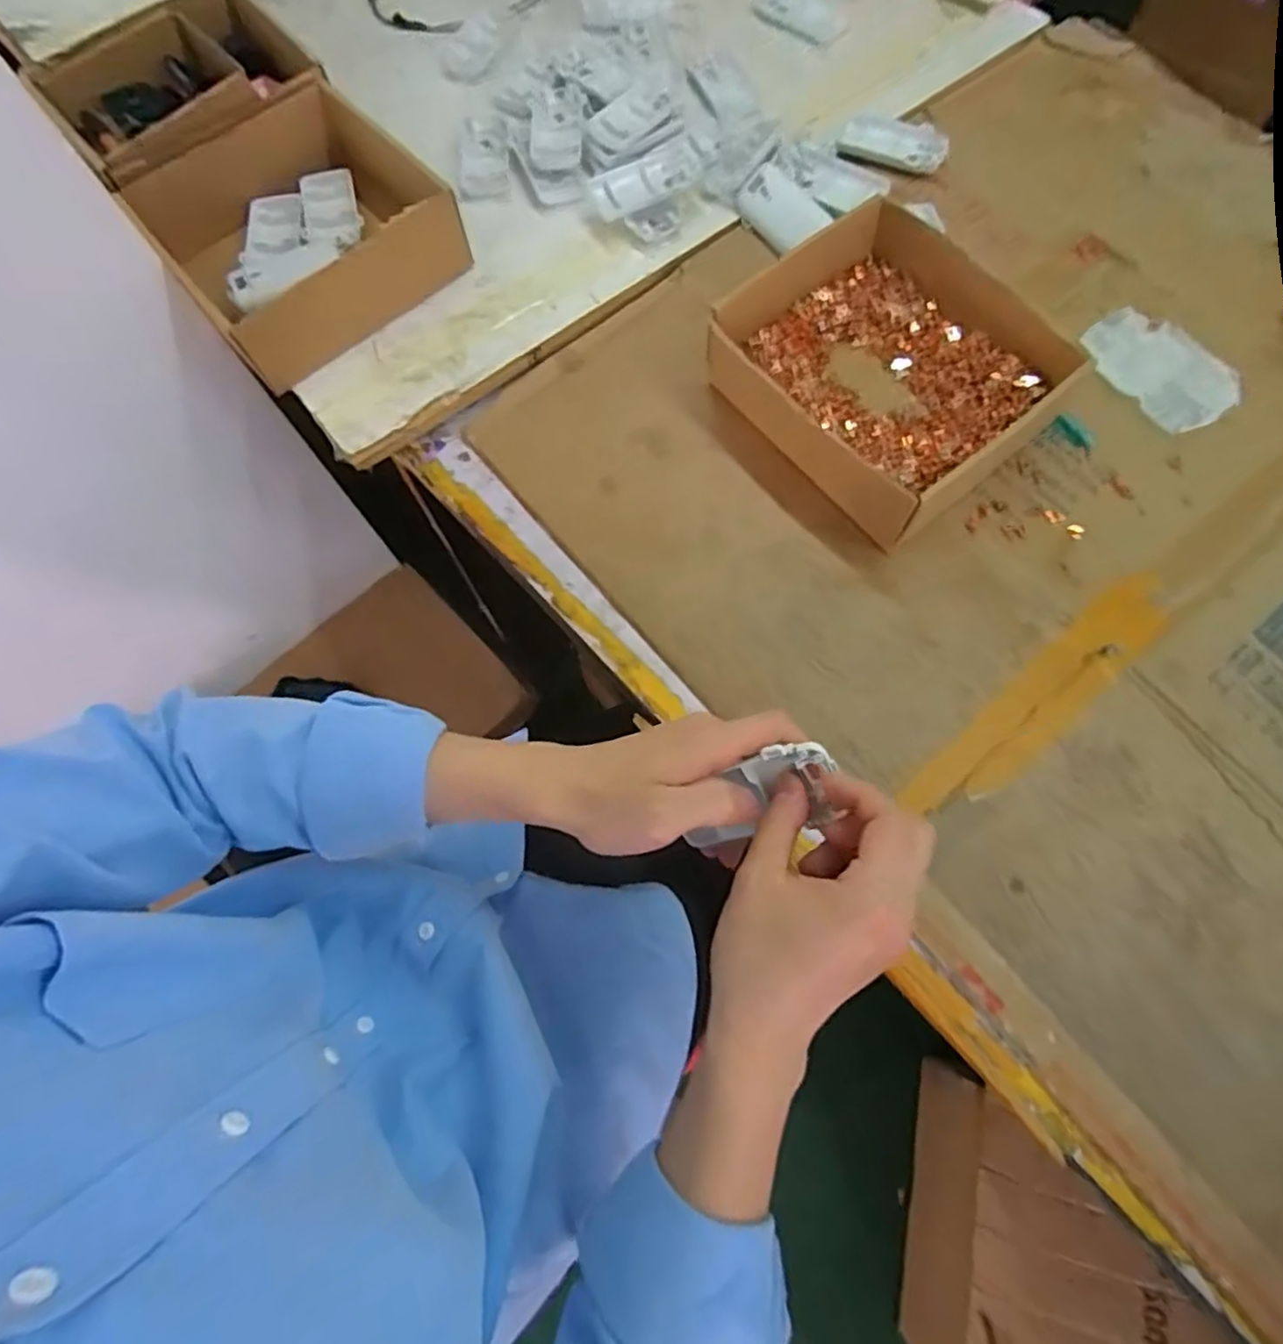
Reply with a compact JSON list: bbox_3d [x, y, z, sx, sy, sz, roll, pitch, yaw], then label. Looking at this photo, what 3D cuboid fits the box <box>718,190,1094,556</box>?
[{"bbox_3d":[0.185,-0.228,0.522,0.201,0.064,0.213,-40,74,-11],"label":"box"}]

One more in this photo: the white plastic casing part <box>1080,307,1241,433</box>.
[{"bbox_3d":[0.411,-0.242,0.558,0.079,0.009,0.117,-37,73,-10],"label":"white plastic casing part"}]

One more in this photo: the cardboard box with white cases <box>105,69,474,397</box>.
[{"bbox_3d":[-0.292,-0.371,0.587,0.211,0.070,0.210,-38,74,-10],"label":"cardboard box with white cases"}]

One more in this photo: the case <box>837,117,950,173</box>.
[{"bbox_3d":[0.229,-0.480,0.637,0.094,0.015,0.043,11,72,6],"label":"case"}]

